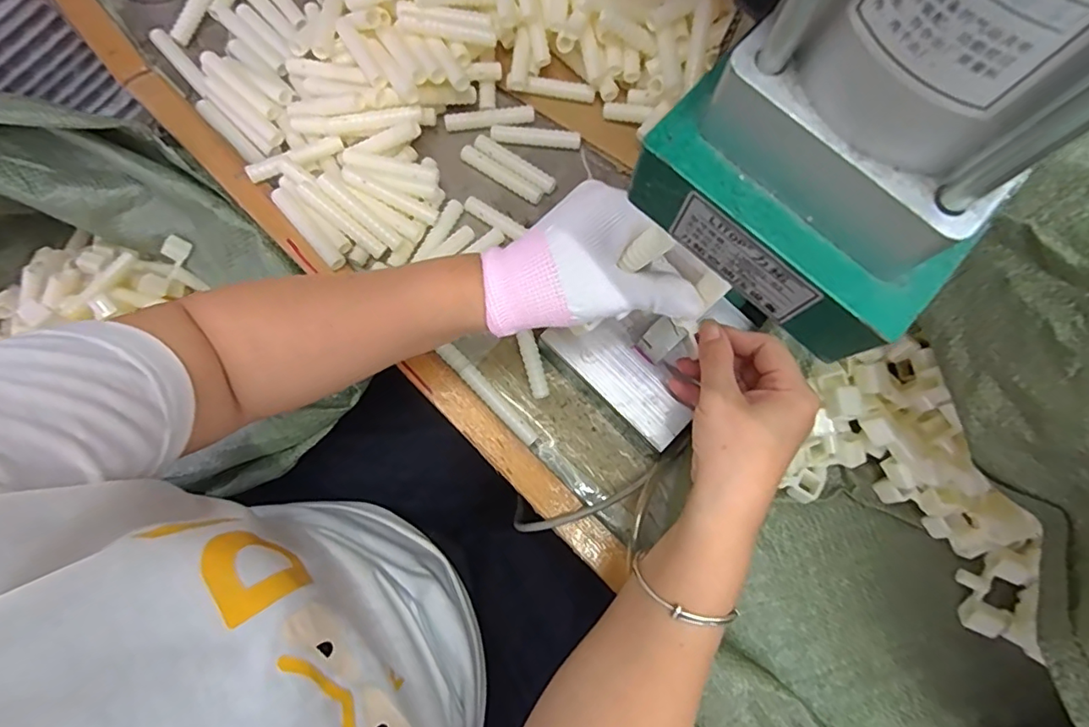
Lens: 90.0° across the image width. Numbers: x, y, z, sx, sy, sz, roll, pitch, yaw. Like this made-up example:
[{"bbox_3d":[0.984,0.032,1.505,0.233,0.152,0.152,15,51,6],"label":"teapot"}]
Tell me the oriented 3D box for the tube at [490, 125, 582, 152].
[{"bbox_3d":[-0.007,-0.202,0.483,0.078,0.016,0.016,5,79,1],"label":"tube"}]

